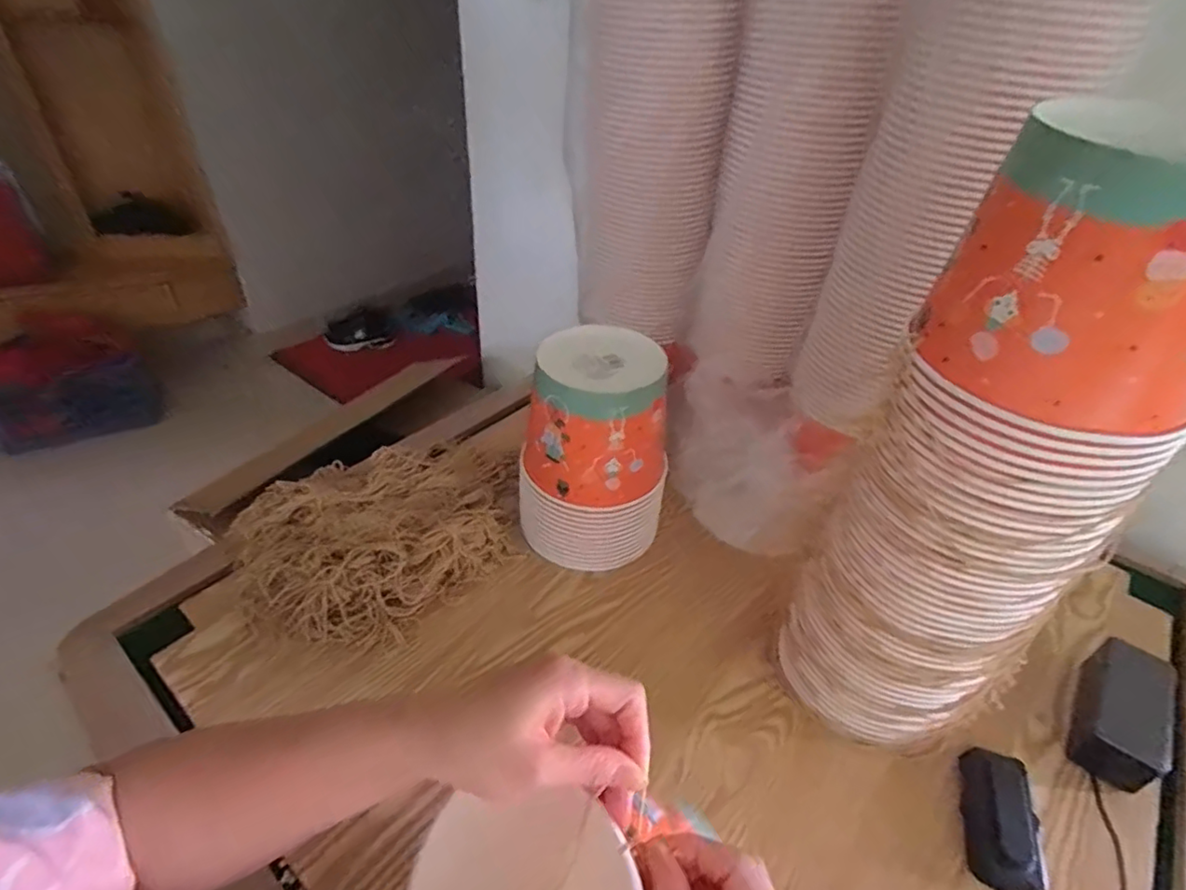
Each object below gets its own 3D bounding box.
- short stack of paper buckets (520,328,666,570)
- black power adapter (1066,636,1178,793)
[{"bbox_3d":[-0.002,0.009,0.651,0.147,0.232,0.134,29,44,27],"label":"short stack of paper buckets"},{"bbox_3d":[0.476,0.240,0.536,0.062,0.051,0.129,32,46,30],"label":"black power adapter"}]

